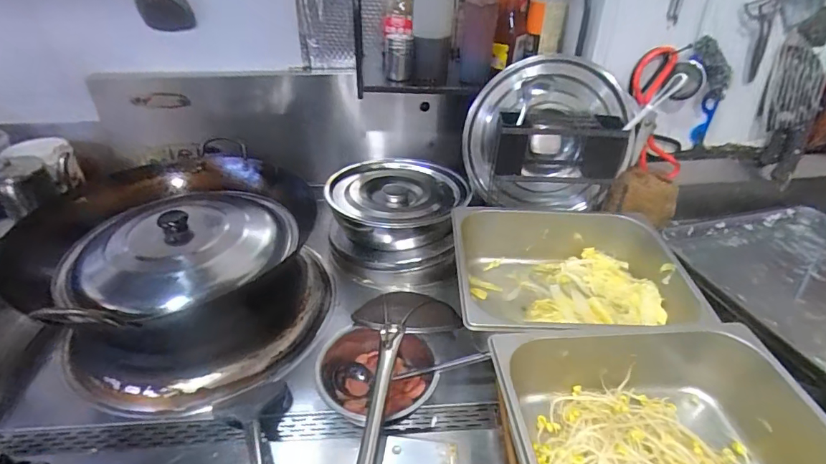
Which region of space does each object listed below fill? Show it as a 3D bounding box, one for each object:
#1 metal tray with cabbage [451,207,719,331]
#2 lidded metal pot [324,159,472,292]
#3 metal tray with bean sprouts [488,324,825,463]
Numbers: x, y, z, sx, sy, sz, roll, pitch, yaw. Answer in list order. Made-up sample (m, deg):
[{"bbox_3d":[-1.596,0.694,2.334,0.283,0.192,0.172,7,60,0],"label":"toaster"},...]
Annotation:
[{"bbox_3d":[0.235,0.065,0.691,0.335,0.095,0.260,-1,35,0],"label":"metal tray with cabbage"},{"bbox_3d":[-0.029,-0.031,0.922,0.270,0.125,0.285,1,34,6],"label":"lidded metal pot"},{"bbox_3d":[0.254,0.238,0.465,0.302,0.132,0.255,-3,33,-1],"label":"metal tray with bean sprouts"}]

